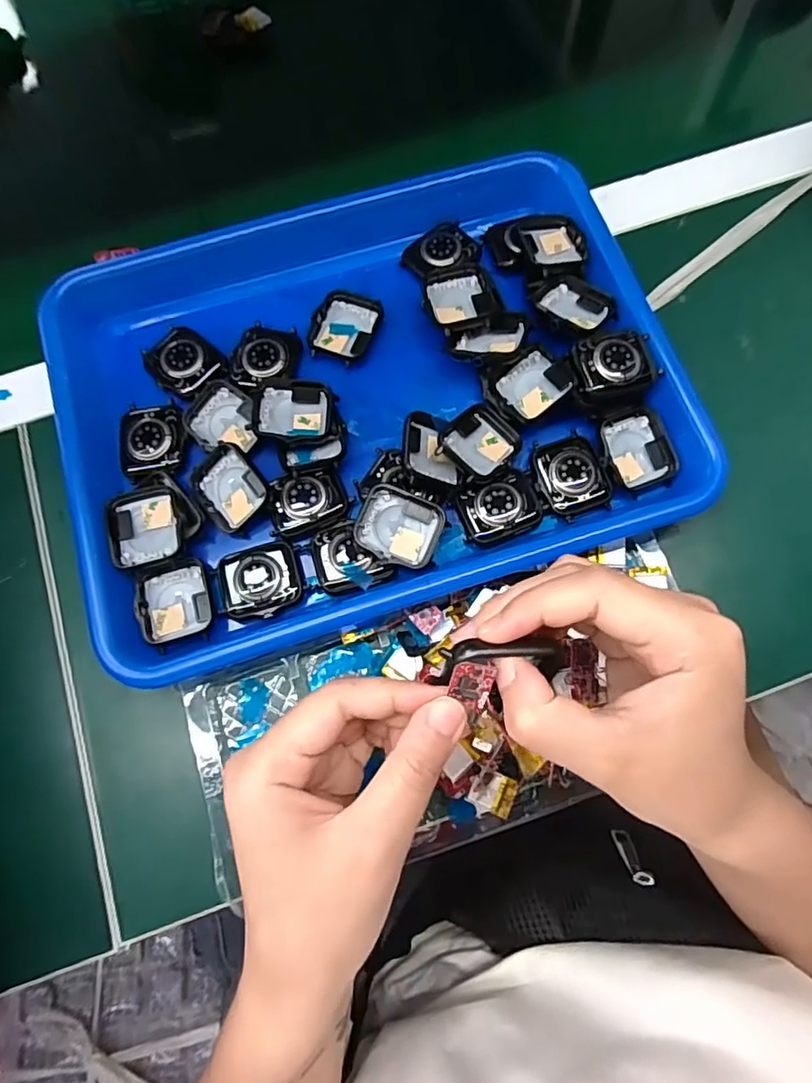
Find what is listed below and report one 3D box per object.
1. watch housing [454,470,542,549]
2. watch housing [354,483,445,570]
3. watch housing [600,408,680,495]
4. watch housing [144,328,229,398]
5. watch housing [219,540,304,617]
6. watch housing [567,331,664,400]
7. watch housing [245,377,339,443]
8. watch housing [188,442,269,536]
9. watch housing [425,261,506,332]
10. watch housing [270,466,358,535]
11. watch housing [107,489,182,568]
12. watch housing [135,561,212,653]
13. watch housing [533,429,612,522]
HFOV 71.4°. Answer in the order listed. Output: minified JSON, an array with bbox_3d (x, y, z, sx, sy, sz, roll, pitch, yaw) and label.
[{"bbox_3d":[0.051,-0.018,0.299,0.043,0.005,0.032,-23,73,-5],"label":"watch housing"},{"bbox_3d":[-0.004,-0.008,0.295,0.041,0.010,0.037,26,81,-5],"label":"watch housing"},{"bbox_3d":[0.126,-0.050,0.311,0.037,0.016,0.042,-20,73,-4],"label":"watch housing"},{"bbox_3d":[-0.131,-0.106,0.330,0.047,0.006,0.037,41,79,13],"label":"watch housing"},{"bbox_3d":[-0.077,0.019,0.294,0.041,0.010,0.039,-14,73,-2],"label":"watch housing"},{"bbox_3d":[0.112,-0.096,0.305,0.047,0.014,0.031,-16,73,-3],"label":"watch housing"},{"bbox_3d":[-0.062,-0.071,0.314,0.044,0.014,0.037,3,73,3],"label":"watch housing"},{"bbox_3d":[-0.097,-0.032,0.304,0.032,0.015,0.044,-37,75,-9],"label":"watch housing"},{"bbox_3d":[0.033,-0.139,0.324,0.044,0.012,0.044,-1,73,2],"label":"watch housing"},{"bbox_3d":[-0.053,-0.023,0.303,0.042,0.009,0.030,-17,73,-3],"label":"watch housing"},{"bbox_3d":[-0.137,-0.008,0.301,0.036,0.014,0.041,-14,73,-2],"label":"watch housing"},{"bbox_3d":[-0.120,0.032,0.294,0.035,0.013,0.041,-13,73,-2],"label":"watch housing"},{"bbox_3d":[0.089,-0.036,0.305,0.036,0.008,0.044,-16,73,-3],"label":"watch housing"}]

